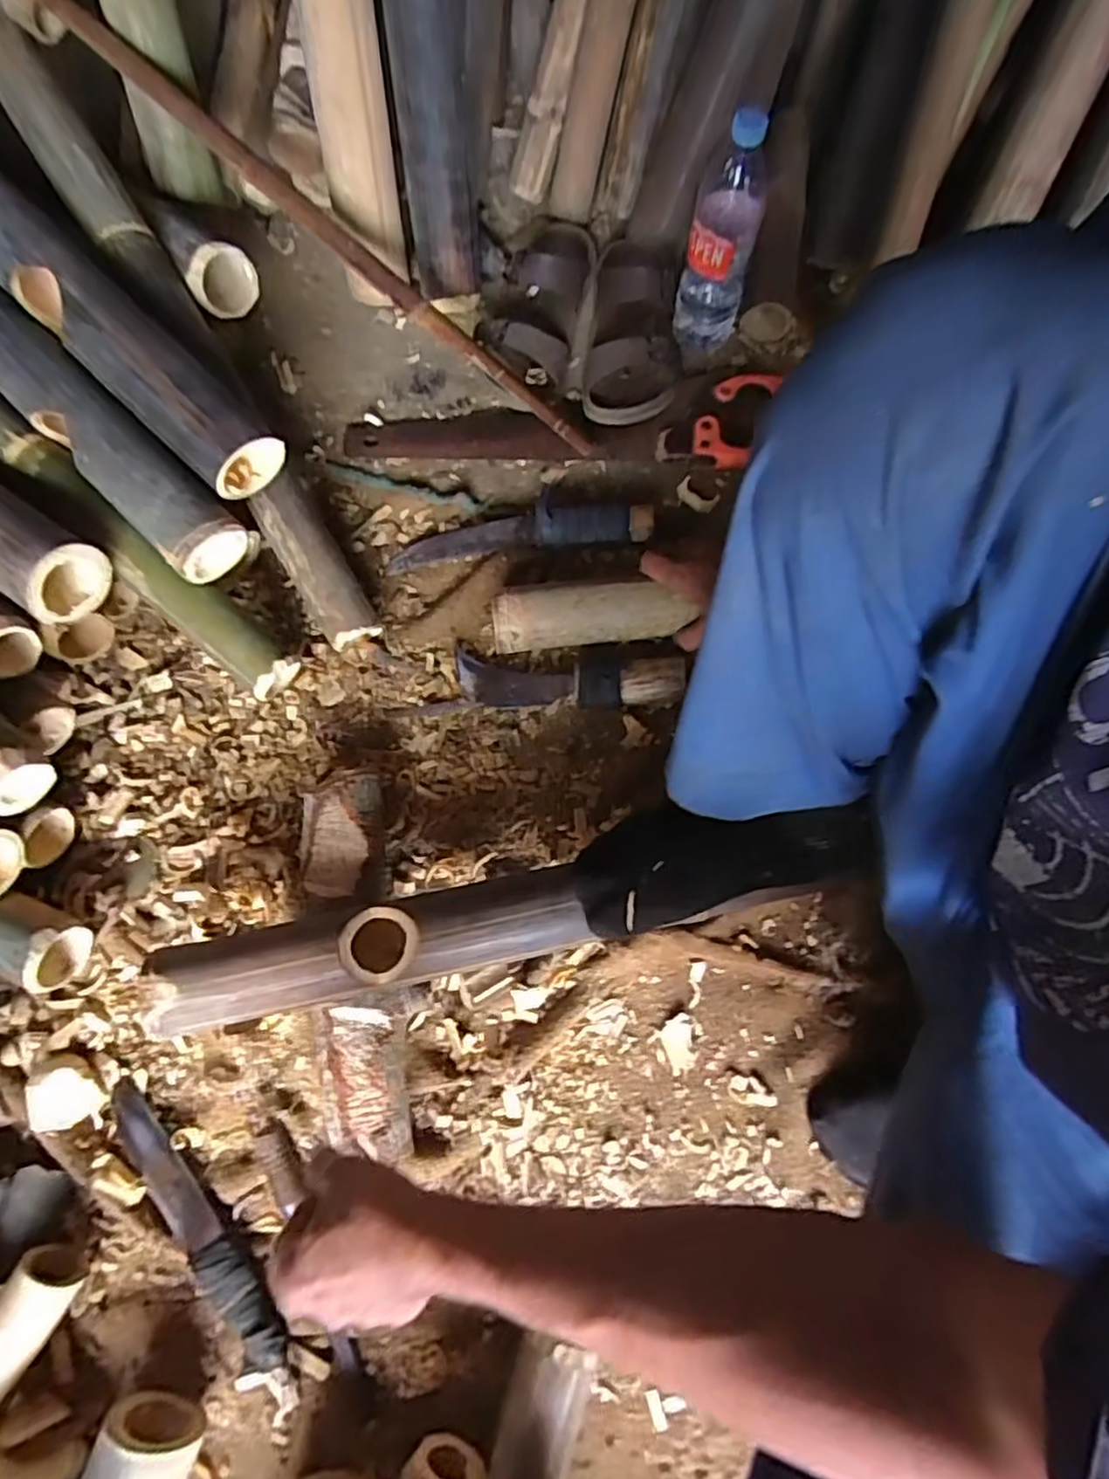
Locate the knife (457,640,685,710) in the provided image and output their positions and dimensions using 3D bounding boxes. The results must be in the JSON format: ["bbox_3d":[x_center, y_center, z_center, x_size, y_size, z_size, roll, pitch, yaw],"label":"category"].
[{"bbox_3d":[0.013,-0.062,0.715,0.235,0.041,0.059,4,74,1],"label":"knife"}]

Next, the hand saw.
[{"bbox_3d":[0.005,-0.376,0.811,0.493,0.040,0.120,4,74,1],"label":"hand saw"}]

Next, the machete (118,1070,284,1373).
[{"bbox_3d":[-0.305,0.402,0.589,0.042,0.020,0.255,-38,78,-11],"label":"machete"}]

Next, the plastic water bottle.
[{"bbox_3d":[0.179,-0.531,0.750,0.072,0.230,0.062,11,74,3],"label":"plastic water bottle"}]

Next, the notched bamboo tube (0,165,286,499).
[{"bbox_3d":[-0.455,-0.423,0.640,0.499,0.074,0.086,43,78,-2],"label":"notched bamboo tube"}]

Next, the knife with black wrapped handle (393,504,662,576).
[{"bbox_3d":[-0.039,-0.227,0.765,0.289,0.037,0.049,-6,74,-2],"label":"knife with black wrapped handle"}]

